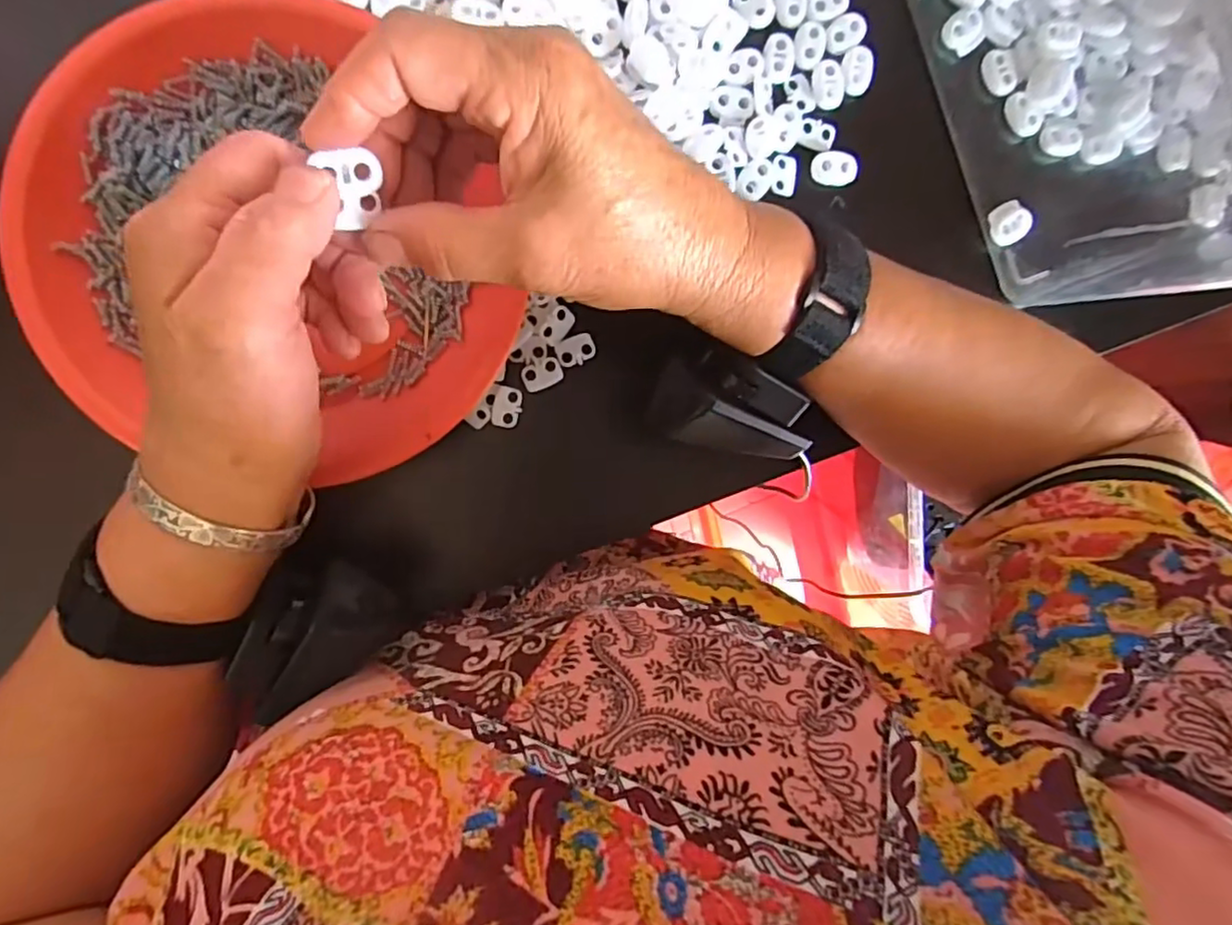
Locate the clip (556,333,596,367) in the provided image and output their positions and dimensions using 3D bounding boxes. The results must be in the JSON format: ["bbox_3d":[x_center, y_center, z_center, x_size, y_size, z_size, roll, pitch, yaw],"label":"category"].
[{"bbox_3d":[-0.019,-0.053,0.310,0.019,0.004,0.013,-21,94,-8],"label":"clip"}]

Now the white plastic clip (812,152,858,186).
[{"bbox_3d":[0.107,-0.145,0.322,0.021,0.005,0.017,-9,92,-9],"label":"white plastic clip"}]

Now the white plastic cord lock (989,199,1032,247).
[{"bbox_3d":[0.201,-0.122,0.333,0.018,0.008,0.020,-24,94,-8],"label":"white plastic cord lock"}]

